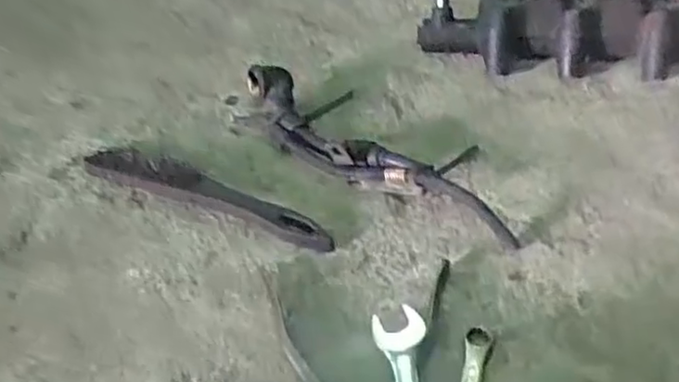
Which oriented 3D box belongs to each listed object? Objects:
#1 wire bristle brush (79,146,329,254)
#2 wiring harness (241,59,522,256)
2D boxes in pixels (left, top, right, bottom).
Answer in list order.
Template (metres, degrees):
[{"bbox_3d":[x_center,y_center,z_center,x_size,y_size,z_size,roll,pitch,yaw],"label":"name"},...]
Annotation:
[{"bbox_3d":[-0.122,-0.002,0.594,0.250,0.037,0.030,18,51,22],"label":"wire bristle brush"},{"bbox_3d":[0.035,-0.048,0.618,0.299,0.049,0.097,24,54,26],"label":"wiring harness"}]

